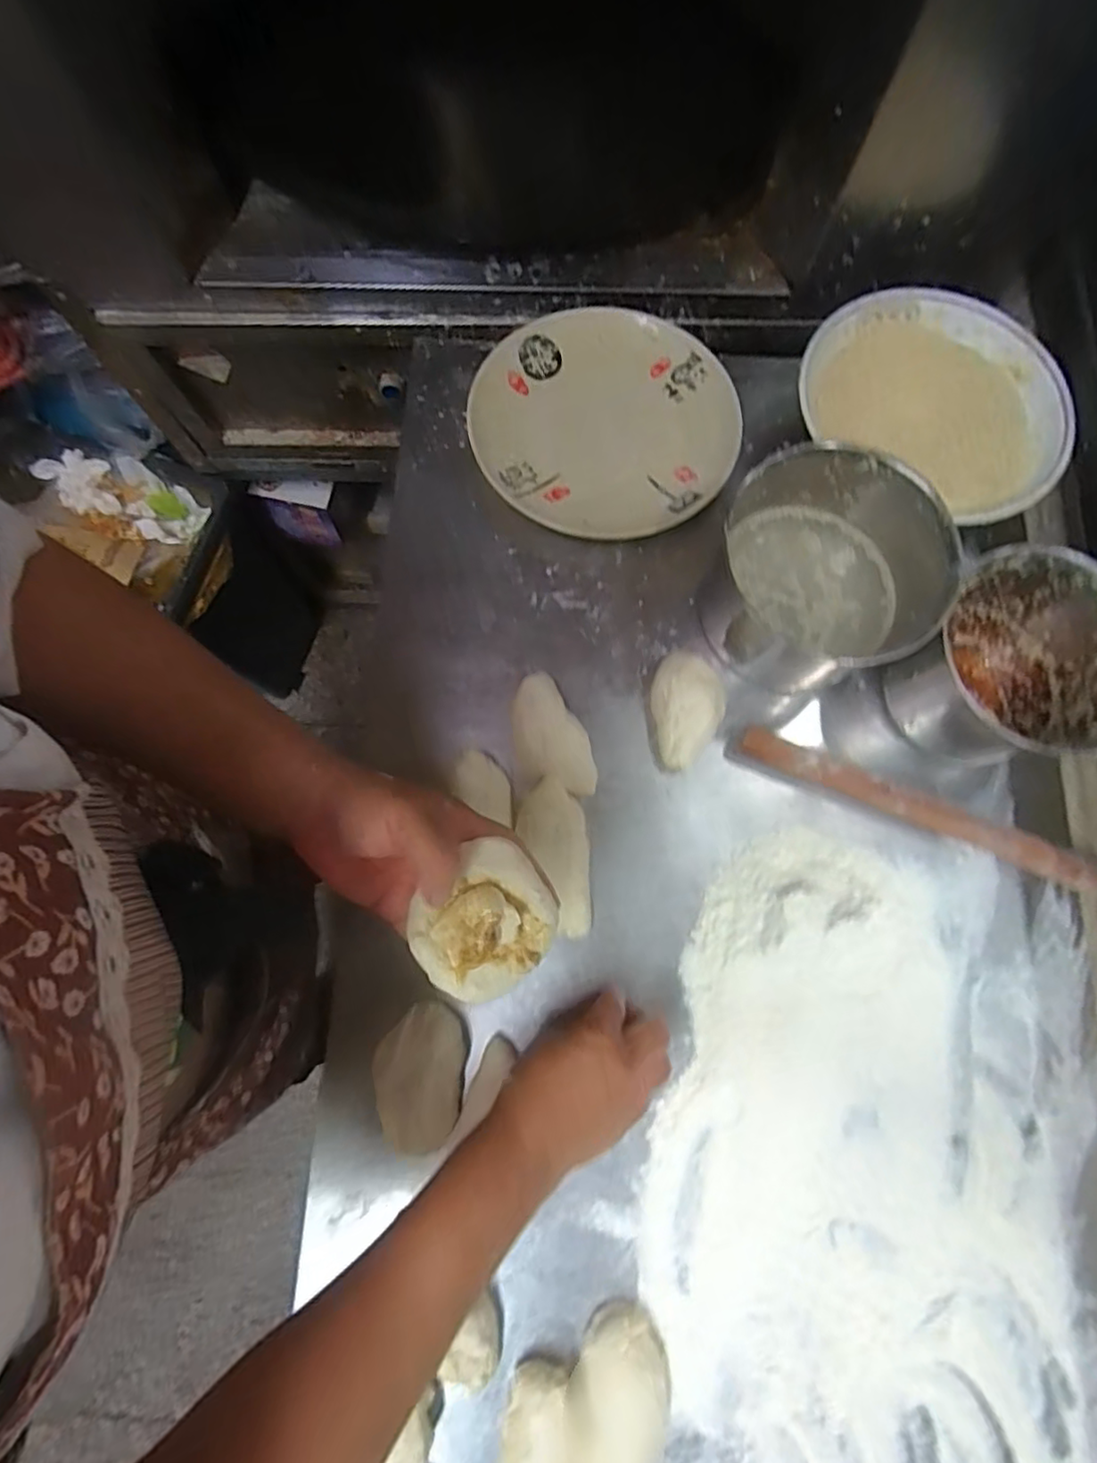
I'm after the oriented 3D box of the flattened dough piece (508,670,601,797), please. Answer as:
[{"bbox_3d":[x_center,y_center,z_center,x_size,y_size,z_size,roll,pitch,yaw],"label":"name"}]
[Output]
[{"bbox_3d":[0.002,0.005,0.518,0.059,0.026,0.100,-13,76,-3],"label":"flattened dough piece"}]

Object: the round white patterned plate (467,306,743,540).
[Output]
[{"bbox_3d":[0.057,-0.287,0.589,0.239,0.033,0.240,0,76,0],"label":"round white patterned plate"}]

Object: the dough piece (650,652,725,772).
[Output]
[{"bbox_3d":[0.113,-0.017,0.520,0.062,0.037,0.093,19,77,5],"label":"dough piece"}]

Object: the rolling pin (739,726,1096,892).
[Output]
[{"bbox_3d":[0.295,0.061,0.502,0.288,0.022,0.026,22,77,6],"label":"rolling pin"}]

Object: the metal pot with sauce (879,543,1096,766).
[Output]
[{"bbox_3d":[0.363,-0.055,0.497,0.145,0.099,0.143,0,76,0],"label":"metal pot with sauce"}]

